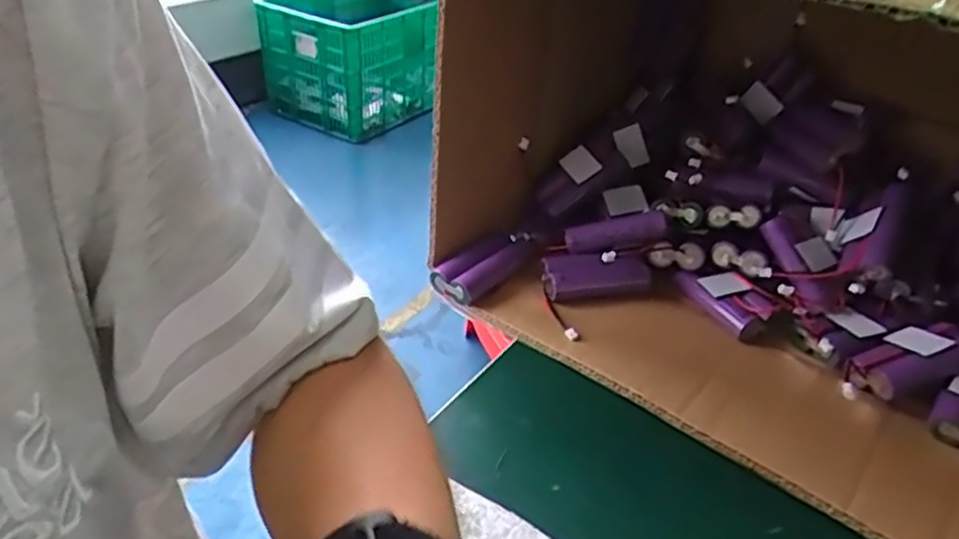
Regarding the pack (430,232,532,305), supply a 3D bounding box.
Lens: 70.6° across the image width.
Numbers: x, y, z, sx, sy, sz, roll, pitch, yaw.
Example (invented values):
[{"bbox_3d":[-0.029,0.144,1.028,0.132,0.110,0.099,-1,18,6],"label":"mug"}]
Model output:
[{"bbox_3d":[0.005,-0.008,0.461,0.034,0.018,0.082,25,39,26],"label":"pack"}]

